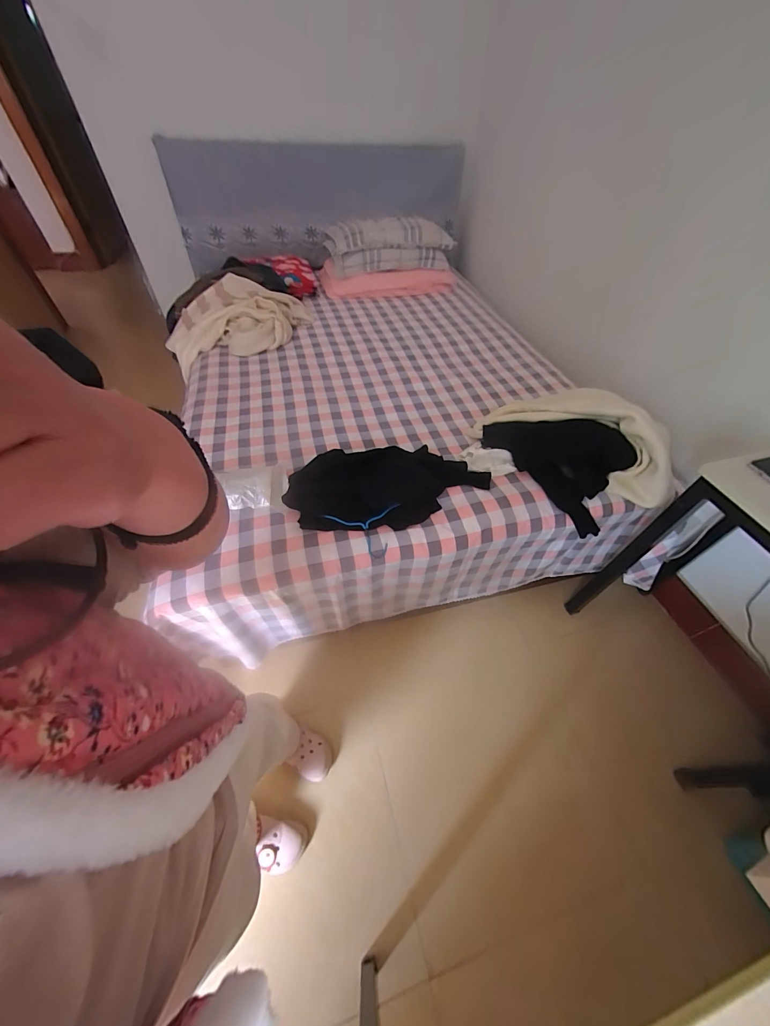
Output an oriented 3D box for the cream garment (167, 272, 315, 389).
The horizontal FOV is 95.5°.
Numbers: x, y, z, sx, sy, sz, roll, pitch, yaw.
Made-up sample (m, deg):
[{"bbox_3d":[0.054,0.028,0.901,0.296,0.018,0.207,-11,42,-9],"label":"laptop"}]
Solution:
[{"bbox_3d":[-0.614,-0.855,1.505,0.586,0.147,0.431,-26,57,-21],"label":"cream garment"}]

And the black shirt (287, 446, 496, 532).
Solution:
[{"bbox_3d":[0.008,-0.086,0.965,0.536,0.075,0.272,-23,55,-19],"label":"black shirt"}]

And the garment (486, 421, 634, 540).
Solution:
[{"bbox_3d":[0.515,-0.170,1.034,0.211,0.199,0.423,-33,66,-28],"label":"garment"}]

